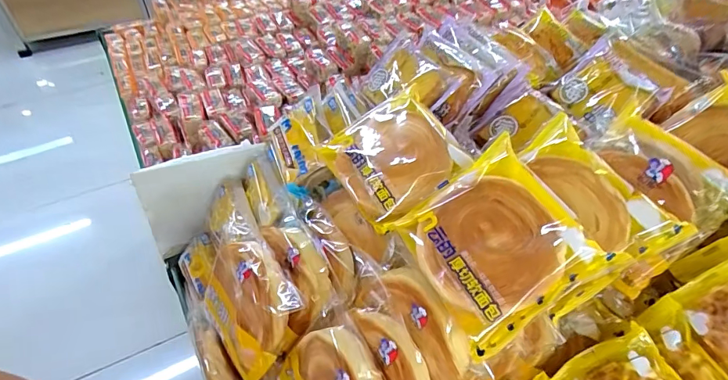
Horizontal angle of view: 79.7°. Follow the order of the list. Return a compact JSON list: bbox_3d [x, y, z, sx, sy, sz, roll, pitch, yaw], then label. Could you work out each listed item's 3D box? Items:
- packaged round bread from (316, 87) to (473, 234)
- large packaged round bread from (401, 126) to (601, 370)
[{"bbox_3d":[0.036,-0.035,0.491,0.130,0.033,0.154,-33,57,-5],"label":"packaged round bread"},{"bbox_3d":[0.120,0.048,0.408,0.136,0.032,0.149,-30,58,1],"label":"large packaged round bread"}]

